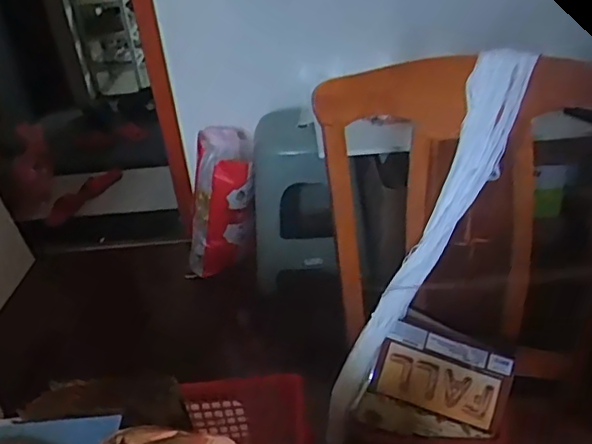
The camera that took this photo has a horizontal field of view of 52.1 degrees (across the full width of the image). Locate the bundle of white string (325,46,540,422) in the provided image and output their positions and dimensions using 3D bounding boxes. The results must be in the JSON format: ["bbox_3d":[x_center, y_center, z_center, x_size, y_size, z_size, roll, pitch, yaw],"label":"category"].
[{"bbox_3d":[0.198,0.003,0.938,0.054,0.601,0.104,23,5,-46],"label":"bundle of white string"}]

